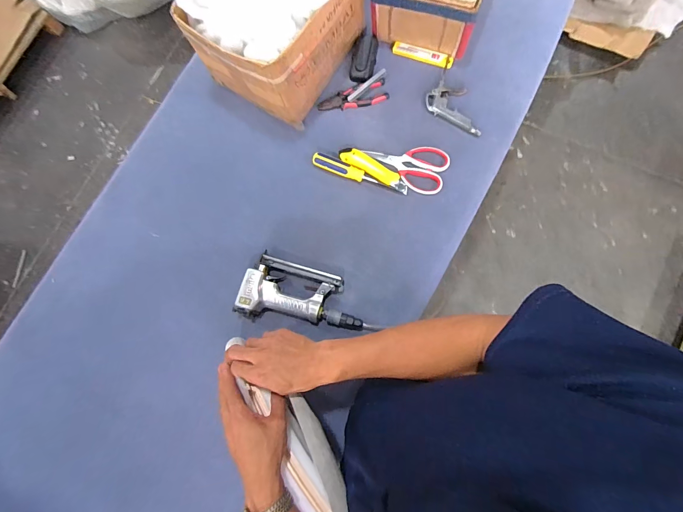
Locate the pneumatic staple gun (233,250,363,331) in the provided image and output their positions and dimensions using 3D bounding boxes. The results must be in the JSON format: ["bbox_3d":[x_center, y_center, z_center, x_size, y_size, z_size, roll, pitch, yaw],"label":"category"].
[{"bbox_3d":[-0.078,0.089,0.685,0.246,0.045,0.135,18,82,9],"label":"pneumatic staple gun"}]

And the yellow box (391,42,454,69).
[{"bbox_3d":[0.181,-0.448,0.755,0.135,0.007,0.030,20,86,6],"label":"yellow box"}]

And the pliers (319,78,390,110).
[{"bbox_3d":[0.025,-0.354,0.757,0.153,0.012,0.054,-11,79,4],"label":"pliers"}]

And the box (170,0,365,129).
[{"bbox_3d":[-0.134,-0.481,0.674,0.267,0.217,0.302,30,86,7],"label":"box"}]

